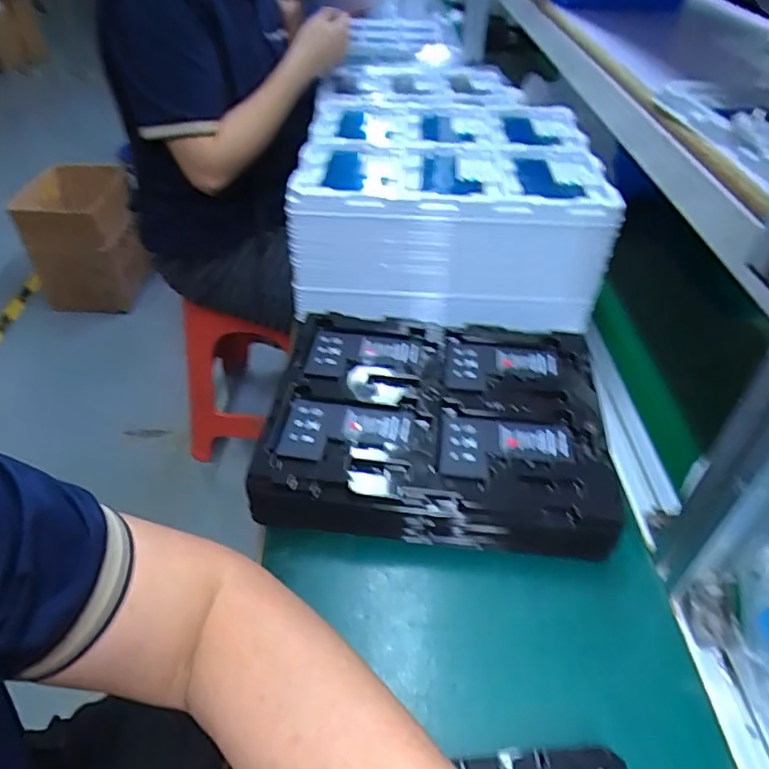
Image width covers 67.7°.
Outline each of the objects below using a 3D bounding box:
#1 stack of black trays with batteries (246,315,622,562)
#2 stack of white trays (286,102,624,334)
[{"bbox_3d":[0.046,0.028,0.503,0.274,0.051,0.219,6,43,3],"label":"stack of black trays with batteries"},{"bbox_3d":[0.071,-0.229,0.690,0.321,0.133,0.309,4,43,1],"label":"stack of white trays"}]

